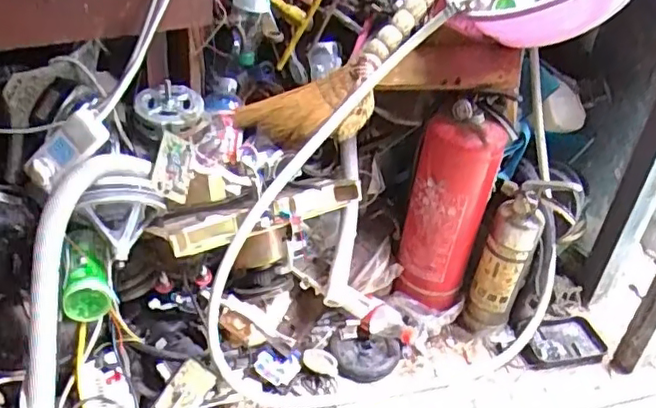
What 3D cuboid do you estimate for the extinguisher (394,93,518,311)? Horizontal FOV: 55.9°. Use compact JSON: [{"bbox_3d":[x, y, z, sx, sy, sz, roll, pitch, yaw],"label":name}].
[{"bbox_3d":[0.228,0.001,1.185,0.144,0.391,0.126,10,34,5],"label":"extinguisher"}]

